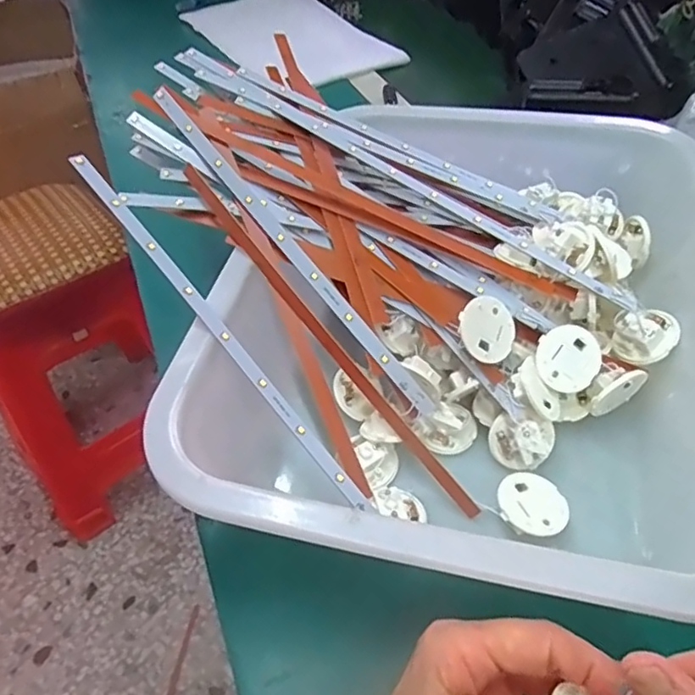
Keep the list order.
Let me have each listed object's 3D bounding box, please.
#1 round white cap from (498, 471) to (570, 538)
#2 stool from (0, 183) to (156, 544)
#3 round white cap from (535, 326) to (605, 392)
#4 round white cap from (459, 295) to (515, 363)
[{"bbox_3d":[0.102,0.089,0.336,0.036,0.013,0.039,1,47,4],"label":"round white cap"},{"bbox_3d":[-0.482,0.021,1.074,0.276,0.496,0.309,-27,51,-21],"label":"stool"},{"bbox_3d":[0.130,0.006,0.354,0.040,0.004,0.037,6,90,-7],"label":"round white cap"},{"bbox_3d":[0.083,-0.011,0.355,0.037,0.004,0.038,4,81,-26],"label":"round white cap"}]

